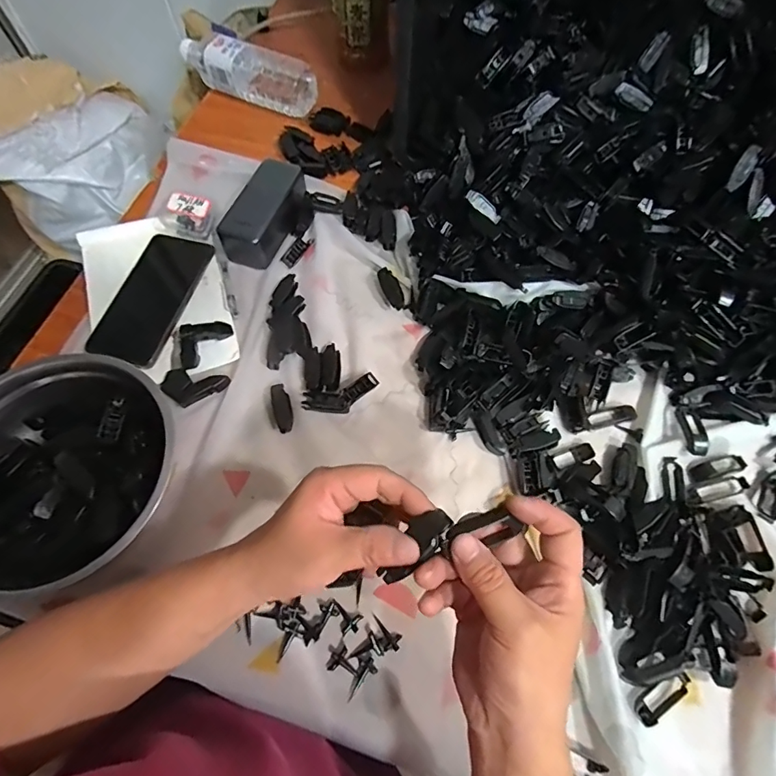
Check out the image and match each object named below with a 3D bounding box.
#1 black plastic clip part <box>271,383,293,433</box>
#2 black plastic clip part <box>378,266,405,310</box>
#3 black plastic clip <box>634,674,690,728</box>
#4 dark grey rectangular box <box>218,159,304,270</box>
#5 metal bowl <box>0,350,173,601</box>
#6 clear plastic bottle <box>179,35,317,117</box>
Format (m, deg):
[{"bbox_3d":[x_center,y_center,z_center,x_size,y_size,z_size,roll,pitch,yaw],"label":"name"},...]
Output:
[{"bbox_3d":[-0.108,0.019,0.455,0.017,0.015,0.052,-15,66,-7],"label":"black plastic clip part"},{"bbox_3d":[0.005,-0.116,0.522,0.022,0.006,0.049,-29,98,-10],"label":"black plastic clip part"},{"bbox_3d":[0.217,0.241,0.349,0.057,0.013,0.017,-24,69,-9],"label":"black plastic clip"},{"bbox_3d":[-0.147,-0.212,0.539,0.059,0.041,0.123,23,67,10],"label":"dark grey rectangular box"},{"bbox_3d":[-0.285,0.073,0.402,0.196,0.073,0.193,0,65,0],"label":"metal bowl"},{"bbox_3d":[-0.207,-0.456,0.643,0.207,0.056,0.053,19,67,9],"label":"clear plastic bottle"}]

